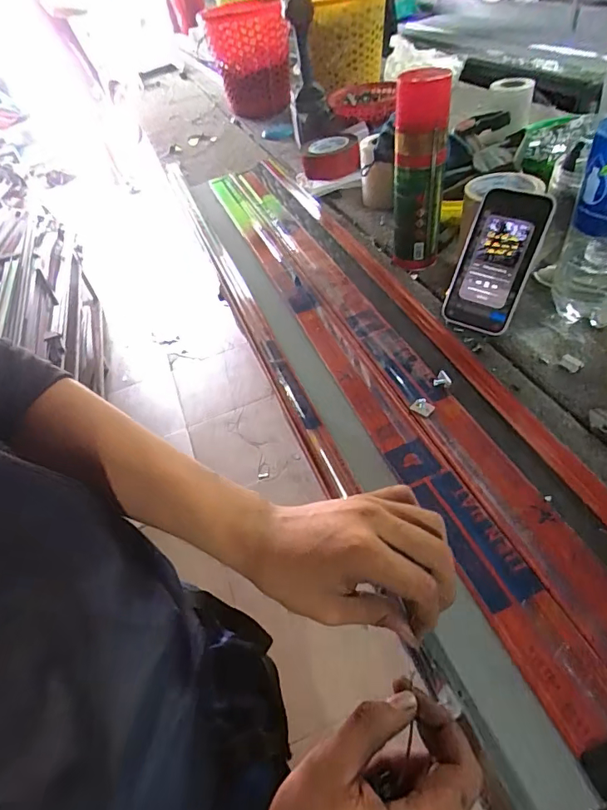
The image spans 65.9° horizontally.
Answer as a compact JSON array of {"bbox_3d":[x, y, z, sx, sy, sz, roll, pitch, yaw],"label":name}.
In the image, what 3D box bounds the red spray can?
[{"bbox_3d":[0.156,-0.310,0.639,0.066,0.239,0.066,5,48,14],"label":"red spray can"}]

